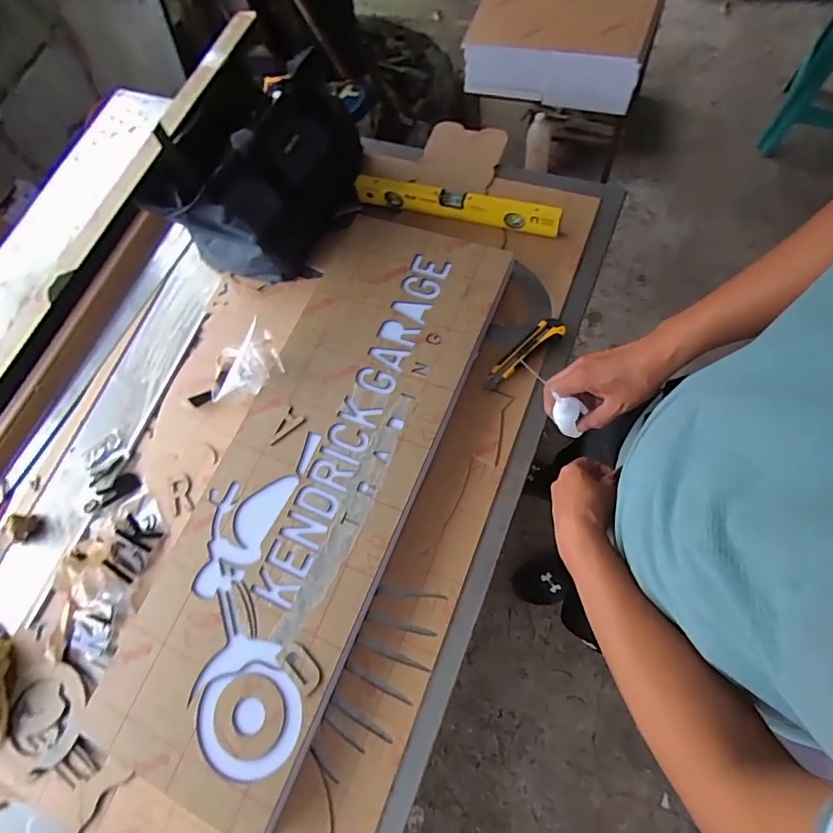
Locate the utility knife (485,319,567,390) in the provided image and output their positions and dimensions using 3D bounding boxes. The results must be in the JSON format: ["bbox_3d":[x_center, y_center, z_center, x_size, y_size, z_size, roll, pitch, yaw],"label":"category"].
[{"bbox_3d":[0.173,-0.102,0.768,0.158,0.018,0.036,-41,71,-6],"label":"utility knife"}]

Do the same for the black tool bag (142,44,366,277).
[{"bbox_3d":[-0.267,-0.437,0.866,0.267,0.230,0.322,15,74,12],"label":"black tool bag"}]

